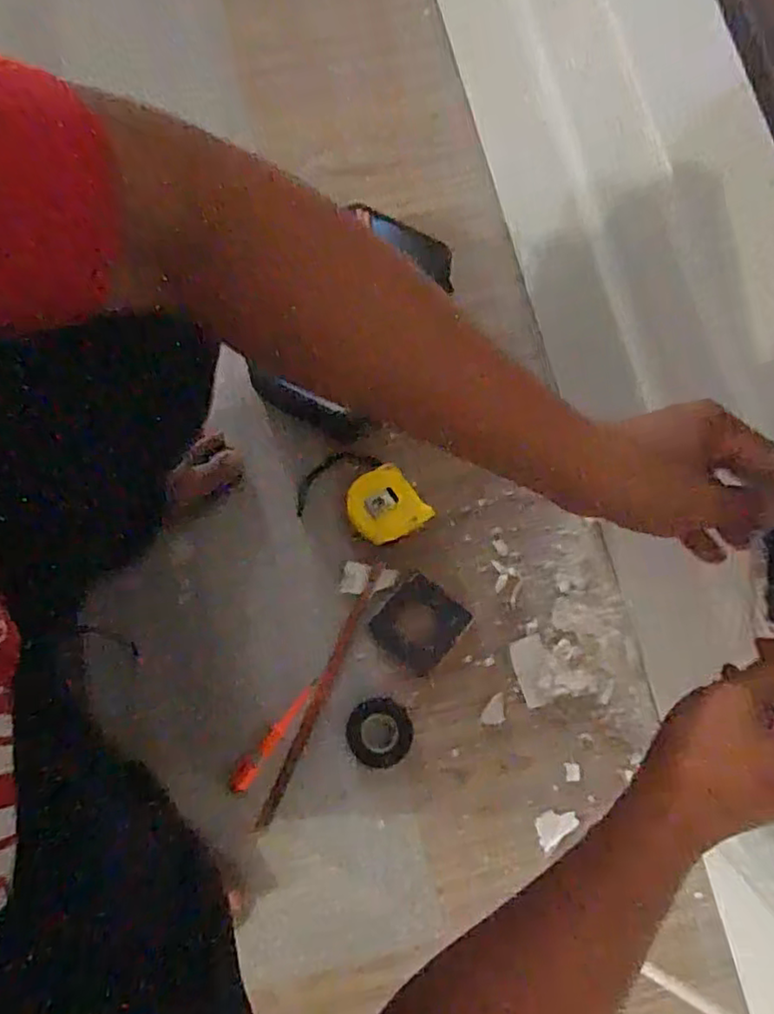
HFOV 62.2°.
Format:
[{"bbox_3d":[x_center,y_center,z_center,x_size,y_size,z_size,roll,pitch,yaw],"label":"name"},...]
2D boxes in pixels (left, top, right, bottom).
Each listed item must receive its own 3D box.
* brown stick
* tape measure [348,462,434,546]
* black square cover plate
[{"bbox_3d":[-0.069,0.195,0.679,0.012,0.007,0.291,23,79,5],"label":"brown stick"},{"bbox_3d":[-0.003,0.001,0.694,0.074,0.040,0.079,-38,80,-7],"label":"tape measure"},{"bbox_3d":[0.035,0.127,0.699,0.085,0.004,0.086,39,81,8],"label":"black square cover plate"}]

